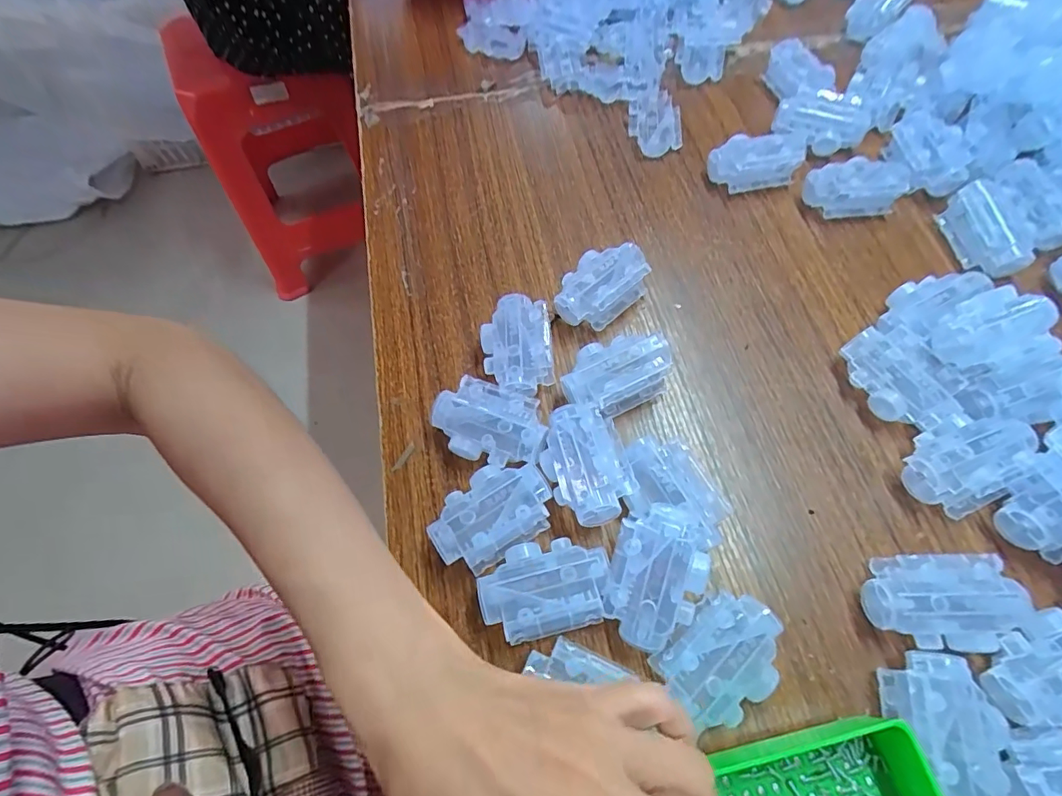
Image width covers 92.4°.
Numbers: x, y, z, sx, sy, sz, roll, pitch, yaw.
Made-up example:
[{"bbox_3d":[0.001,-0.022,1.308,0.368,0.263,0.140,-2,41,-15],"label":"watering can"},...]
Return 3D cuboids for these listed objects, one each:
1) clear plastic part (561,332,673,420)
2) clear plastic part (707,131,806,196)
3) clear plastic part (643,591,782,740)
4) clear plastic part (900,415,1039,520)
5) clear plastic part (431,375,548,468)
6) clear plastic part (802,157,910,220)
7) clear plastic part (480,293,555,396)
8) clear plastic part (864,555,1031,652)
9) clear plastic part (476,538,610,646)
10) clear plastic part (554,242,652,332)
[{"bbox_3d":[0.055,-0.015,0.324,0.070,0.030,0.042,-25,65,-8],"label":"clear plastic part"},{"bbox_3d":[0.183,-0.193,0.410,0.078,0.030,0.040,-8,64,0],"label":"clear plastic part"},{"bbox_3d":[0.095,0.130,0.255,0.062,0.028,0.046,-36,68,-13],"label":"clear plastic part"},{"bbox_3d":[0.250,0.036,0.290,0.069,0.030,0.047,-26,66,-9],"label":"clear plastic part"},{"bbox_3d":[-0.025,0.018,0.311,0.067,0.028,0.043,19,67,12],"label":"clear plastic part"},{"bbox_3d":[0.250,-0.163,0.395,0.072,0.027,0.040,-8,64,-1],"label":"clear plastic part"},{"bbox_3d":[-0.009,-0.031,0.334,0.045,0.028,0.069,-4,64,1],"label":"clear plastic part"},{"bbox_3d":[0.210,0.104,0.260,0.068,0.028,0.044,0,64,3],"label":"clear plastic part"},{"bbox_3d":[0.007,0.102,0.272,0.067,0.028,0.045,-12,64,-2],"label":"clear plastic part"},{"bbox_3d":[0.049,-0.078,0.353,0.069,0.028,0.042,-37,68,-14],"label":"clear plastic part"}]

